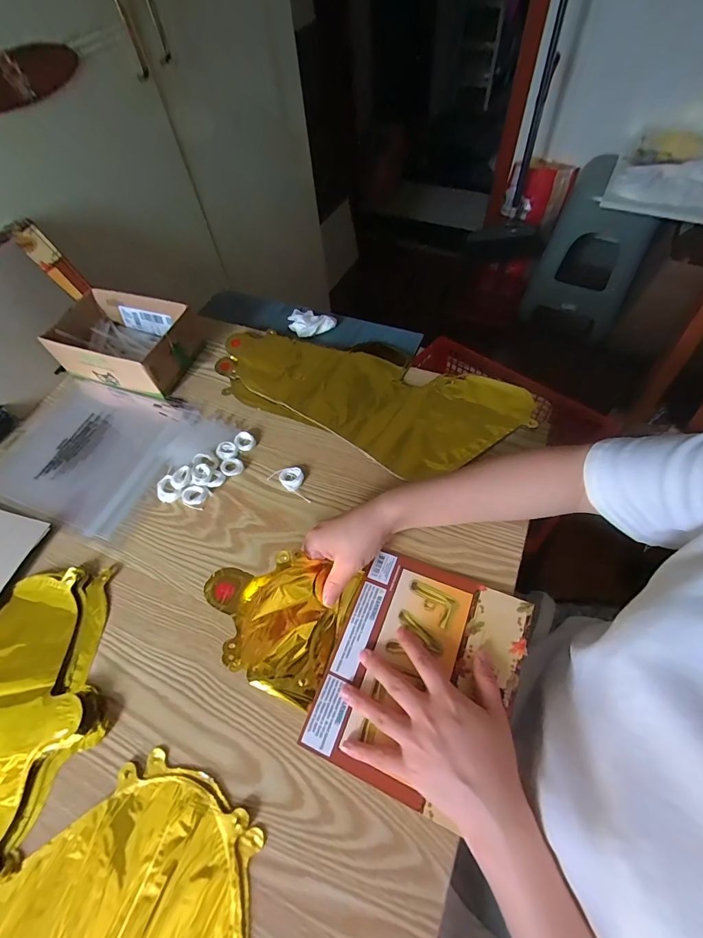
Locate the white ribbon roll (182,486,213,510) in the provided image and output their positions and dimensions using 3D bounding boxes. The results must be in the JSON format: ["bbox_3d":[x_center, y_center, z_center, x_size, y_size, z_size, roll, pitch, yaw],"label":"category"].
[{"bbox_3d":[-0.189,0.033,0.467,0.032,0.007,0.027,24,63,18],"label":"white ribbon roll"}]

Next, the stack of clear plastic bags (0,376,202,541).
[{"bbox_3d":[-0.358,-0.033,0.528,0.231,0.009,0.206,17,61,15],"label":"stack of clear plastic bags"}]

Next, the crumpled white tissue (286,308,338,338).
[{"bbox_3d":[-0.074,-0.242,0.639,0.088,0.022,0.056,26,64,19],"label":"crumpled white tissue"}]

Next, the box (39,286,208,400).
[{"bbox_3d":[-0.355,-0.198,0.599,0.214,0.071,0.133,14,61,13],"label":"box"}]

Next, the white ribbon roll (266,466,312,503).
[{"bbox_3d":[-0.069,0.013,0.471,0.063,0.009,0.030,26,64,19],"label":"white ribbon roll"}]

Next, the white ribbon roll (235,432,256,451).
[{"bbox_3d":[-0.139,-0.036,0.504,0.025,0.010,0.026,-2,58,4],"label":"white ribbon roll"}]

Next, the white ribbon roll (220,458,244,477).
[{"bbox_3d":[-0.151,-0.002,0.486,0.026,0.008,0.030,-38,63,-17],"label":"white ribbon roll"}]

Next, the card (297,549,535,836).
[{"bbox_3d":[0.065,0.187,0.361,0.163,0.009,0.194,19,62,15],"label":"card"}]

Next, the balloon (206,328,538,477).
[{"bbox_3d":[0.011,-0.118,0.545,0.424,0.006,0.194,27,64,19],"label":"balloon"}]

